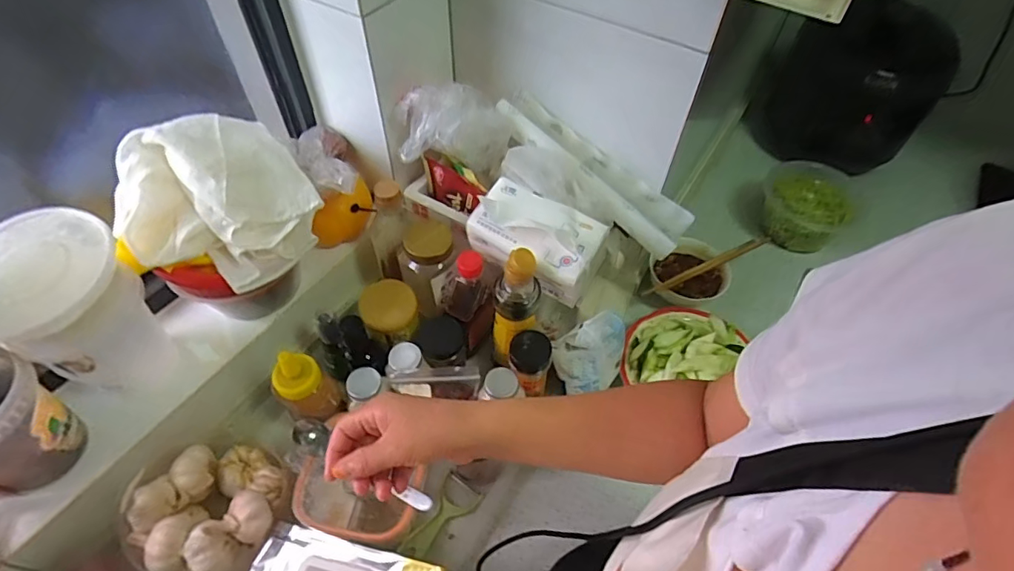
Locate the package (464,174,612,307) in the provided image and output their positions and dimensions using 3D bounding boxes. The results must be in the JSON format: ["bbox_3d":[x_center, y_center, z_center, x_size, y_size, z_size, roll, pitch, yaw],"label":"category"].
[{"bbox_3d":[0.039,-0.053,0.659,0.168,0.091,0.090,27,56,17],"label":"package"}]

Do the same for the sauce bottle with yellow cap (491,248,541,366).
[{"bbox_3d":[0.012,0.048,0.664,0.069,0.219,0.058,-16,55,-14],"label":"sauce bottle with yellow cap"}]

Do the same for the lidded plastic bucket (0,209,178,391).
[{"bbox_3d":[-0.451,0.039,0.555,0.132,0.196,0.123,1,52,-1],"label":"lidded plastic bucket"}]

